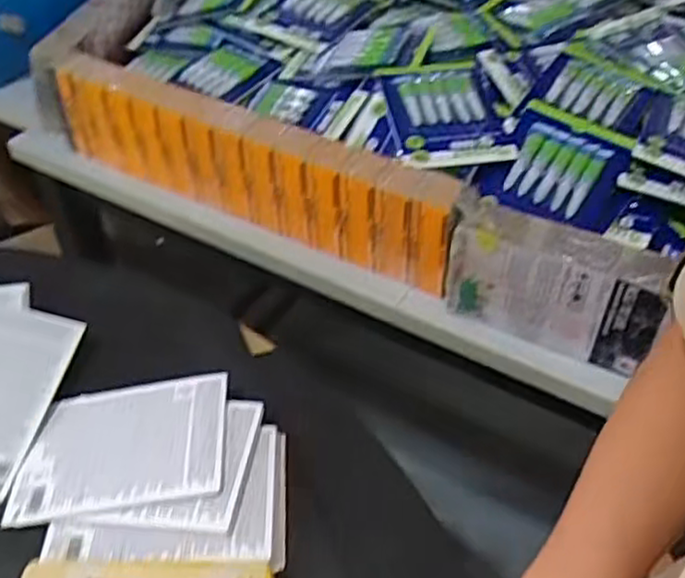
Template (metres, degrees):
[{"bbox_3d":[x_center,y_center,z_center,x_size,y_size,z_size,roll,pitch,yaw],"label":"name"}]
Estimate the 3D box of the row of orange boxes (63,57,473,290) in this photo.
[{"bbox_3d":[-0.106,-0.139,0.799,0.510,0.117,0.068,23,49,22],"label":"row of orange boxes"}]

